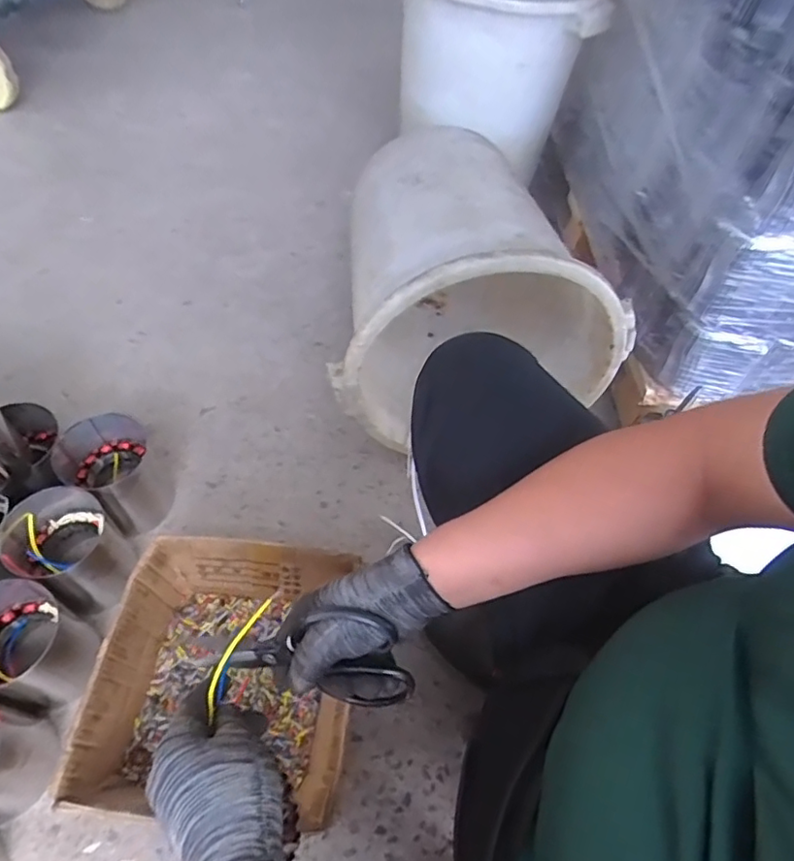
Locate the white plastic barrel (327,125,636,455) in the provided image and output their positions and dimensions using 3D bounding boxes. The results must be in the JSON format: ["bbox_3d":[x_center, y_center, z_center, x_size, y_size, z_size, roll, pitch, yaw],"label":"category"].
[{"bbox_3d":[0.098,-0.259,0.972,0.426,0.392,0.467,-4,57,-9],"label":"white plastic barrel"}]

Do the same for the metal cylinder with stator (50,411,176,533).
[{"bbox_3d":[-0.420,0.068,0.852,0.120,0.137,0.130,5,56,-3],"label":"metal cylinder with stator"}]

